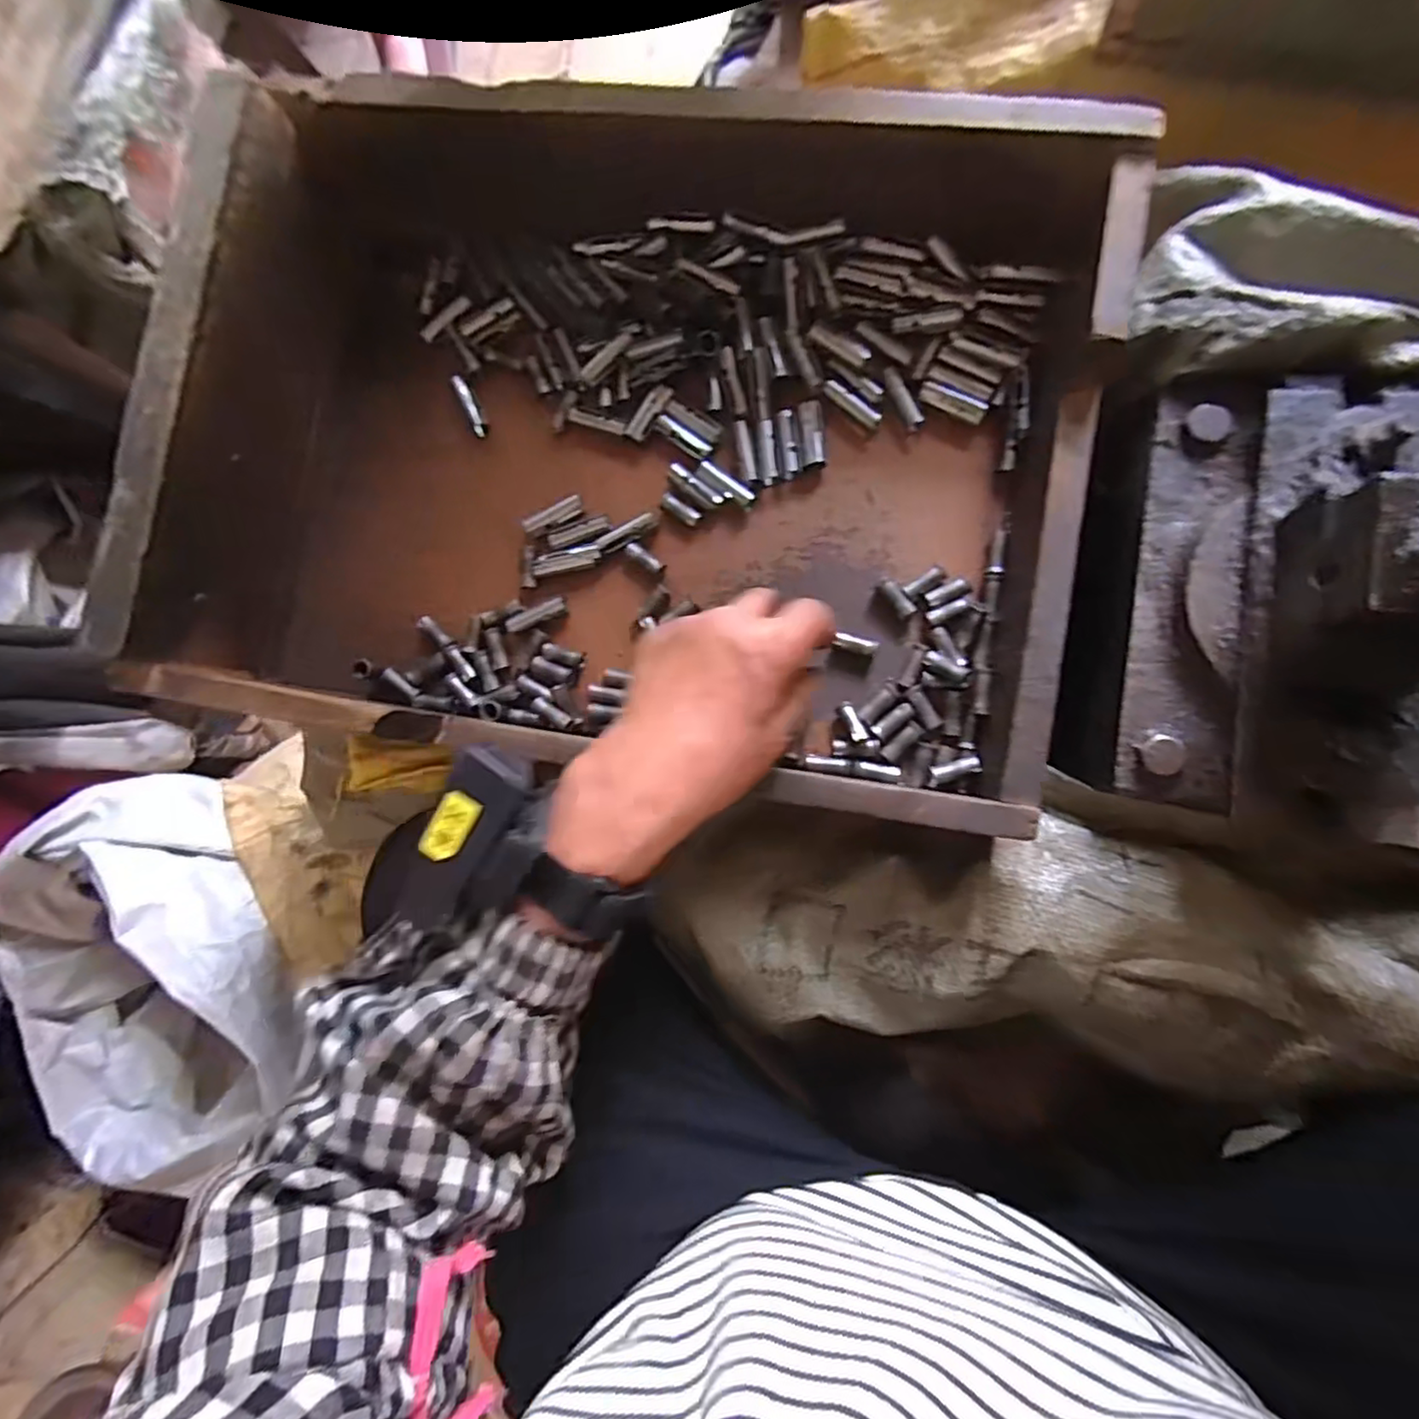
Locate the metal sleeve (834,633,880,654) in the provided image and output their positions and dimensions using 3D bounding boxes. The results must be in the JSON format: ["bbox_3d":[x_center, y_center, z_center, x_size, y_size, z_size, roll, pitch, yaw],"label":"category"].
[{"bbox_3d":[0.083,-0.037,0.375,0.026,0.010,0.008,18,90,6],"label":"metal sleeve"}]

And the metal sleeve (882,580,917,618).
[{"bbox_3d":[0.107,-0.063,0.374,0.009,0.006,0.024,-36,85,3],"label":"metal sleeve"}]

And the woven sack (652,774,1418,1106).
[{"bbox_3d":[0.199,0.128,0.336,0.449,0.075,0.142,5,88,6],"label":"woven sack"}]

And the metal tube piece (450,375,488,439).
[{"bbox_3d":[-0.148,-0.188,0.410,0.010,0.005,0.039,-23,99,5],"label":"metal tube piece"}]

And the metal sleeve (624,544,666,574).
[{"bbox_3d":[-0.038,-0.090,0.393,0.025,0.004,0.007,36,92,6],"label":"metal sleeve"}]

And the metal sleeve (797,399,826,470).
[{"bbox_3d":[0.059,-0.159,0.386,0.013,0.010,0.037,-5,87,6],"label":"metal sleeve"}]

